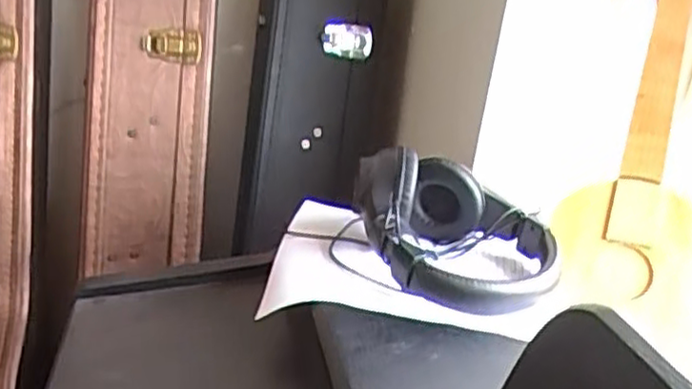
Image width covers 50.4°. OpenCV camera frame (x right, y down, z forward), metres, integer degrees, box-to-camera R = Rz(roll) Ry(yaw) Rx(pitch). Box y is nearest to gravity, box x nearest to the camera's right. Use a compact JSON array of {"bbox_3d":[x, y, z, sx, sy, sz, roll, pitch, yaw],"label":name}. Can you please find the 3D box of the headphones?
[{"bbox_3d":[0.095,0.028,0.639,0.182,0.088,0.153,9,18,3],"label":"headphones"}]

